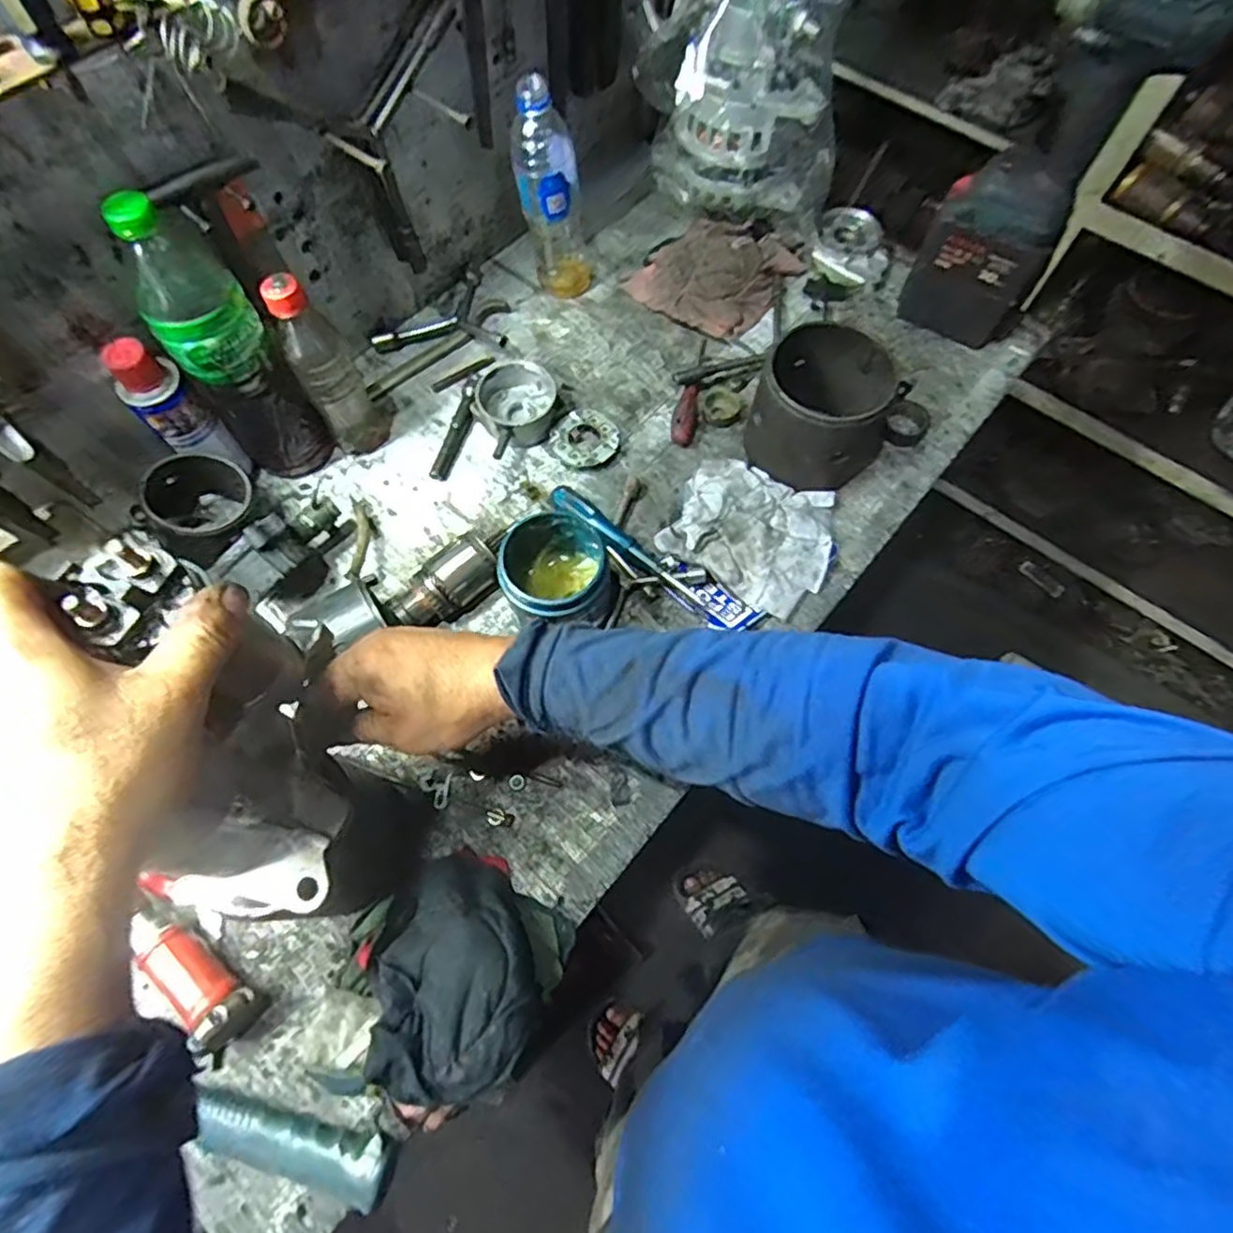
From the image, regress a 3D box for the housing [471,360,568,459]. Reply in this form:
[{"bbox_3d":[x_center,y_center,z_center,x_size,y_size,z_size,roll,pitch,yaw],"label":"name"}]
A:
[{"bbox_3d":[-0.110,-0.229,0.693,0.096,0.035,0.108,-31,70,-13],"label":"housing"}]

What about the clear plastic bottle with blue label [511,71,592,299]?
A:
[{"bbox_3d":[-0.066,-0.439,0.691,0.074,0.210,0.056,-2,66,-2],"label":"clear plastic bottle with blue label"}]

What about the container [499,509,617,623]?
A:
[{"bbox_3d":[-0.048,-0.036,0.577,0.093,0.096,0.098,0,66,-1],"label":"container"}]

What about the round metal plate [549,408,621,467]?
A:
[{"bbox_3d":[-0.031,-0.185,0.689,0.068,0.018,0.065,0,66,-1],"label":"round metal plate"}]

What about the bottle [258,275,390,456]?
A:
[{"bbox_3d":[-0.269,-0.235,0.613,0.055,0.188,0.049,-25,69,-11],"label":"bottle"}]

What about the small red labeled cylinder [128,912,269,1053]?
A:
[{"bbox_3d":[-0.311,0.266,0.484,0.119,0.049,0.045,35,70,14],"label":"small red labeled cylinder"}]

